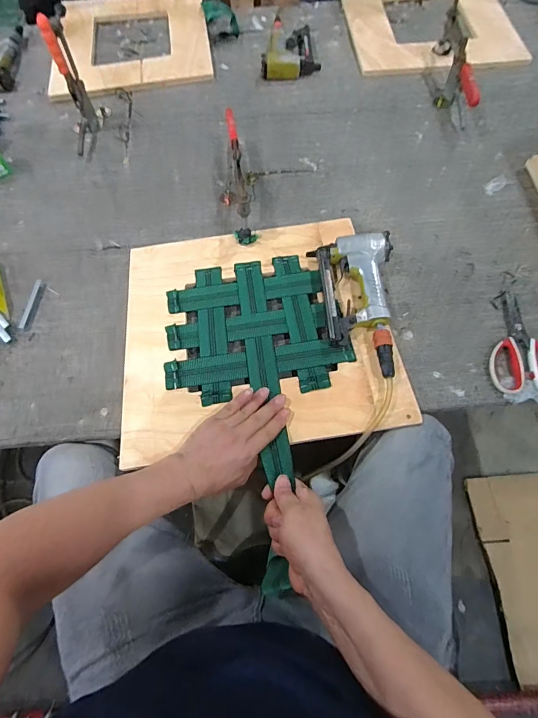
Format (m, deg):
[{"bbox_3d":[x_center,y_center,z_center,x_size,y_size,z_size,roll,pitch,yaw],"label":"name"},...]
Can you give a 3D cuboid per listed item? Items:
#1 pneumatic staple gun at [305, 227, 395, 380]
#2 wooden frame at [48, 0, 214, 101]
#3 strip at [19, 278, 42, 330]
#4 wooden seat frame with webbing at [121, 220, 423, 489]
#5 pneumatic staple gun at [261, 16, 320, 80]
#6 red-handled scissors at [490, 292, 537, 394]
[{"bbox_3d":[0.152,-0.091,0.608,0.133,0.049,0.256,-9,66,-2],"label":"pneumatic staple gun"},{"bbox_3d":[-0.364,-0.849,0.991,0.393,0.040,0.425,-9,66,-2],"label":"wooden frame"},{"bbox_3d":[-0.426,-0.100,0.668,0.011,0.004,0.101,4,66,4],"label":"strip"},{"bbox_3d":[-0.020,-0.039,0.605,0.420,0.024,0.413,-8,65,-1],"label":"wooden seat frame with webbing"},{"bbox_3d":[0.062,-0.803,0.952,0.142,0.042,0.241,4,66,4],"label":"pneumatic staple gun"},{"bbox_3d":[0.408,-0.029,0.599,0.106,0.012,0.182,6,66,5],"label":"red-handled scissors"}]

